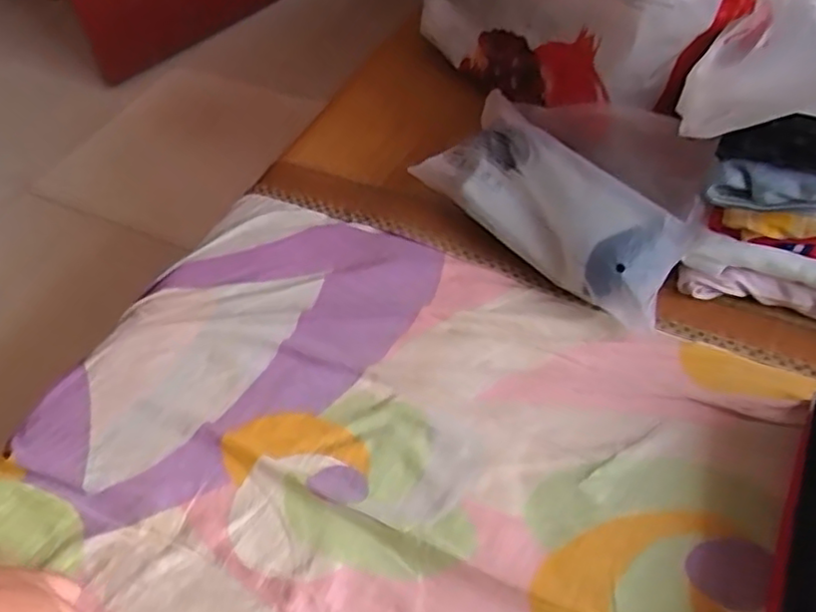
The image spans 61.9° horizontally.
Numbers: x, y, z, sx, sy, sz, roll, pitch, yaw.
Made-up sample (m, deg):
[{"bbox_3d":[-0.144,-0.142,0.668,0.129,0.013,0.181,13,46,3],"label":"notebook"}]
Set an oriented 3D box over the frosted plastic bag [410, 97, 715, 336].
[{"bbox_3d":[0.150,-0.116,0.653,0.271,0.094,0.164,35,61,26],"label":"frosted plastic bag"}]

